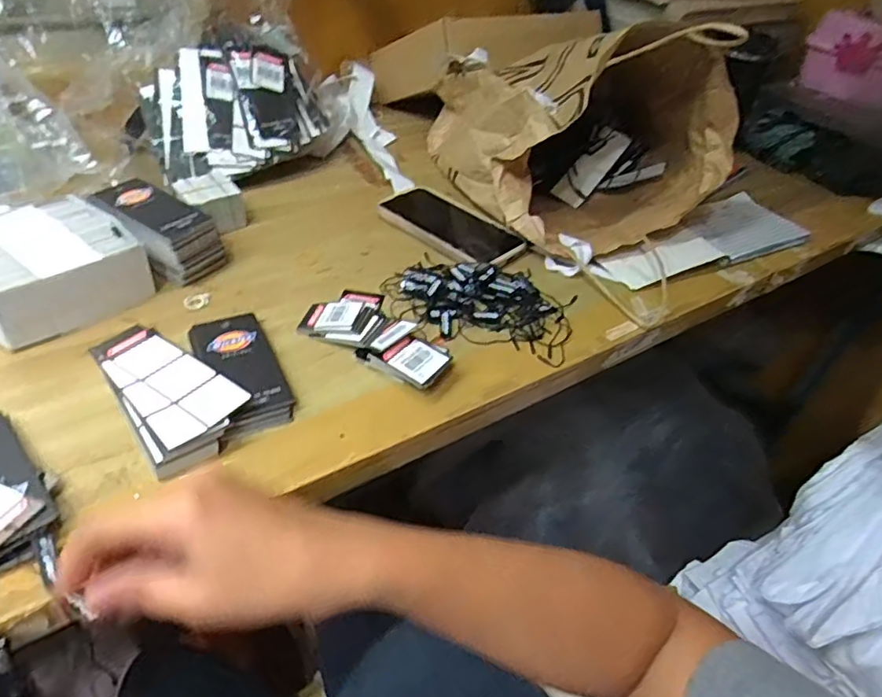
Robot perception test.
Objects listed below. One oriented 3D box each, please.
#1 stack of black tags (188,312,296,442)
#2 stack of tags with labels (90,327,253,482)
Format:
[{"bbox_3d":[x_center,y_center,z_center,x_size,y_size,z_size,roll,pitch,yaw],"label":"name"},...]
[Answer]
[{"bbox_3d":[-0.146,0.011,0.423,0.052,0.024,0.120,-18,48,-24],"label":"stack of black tags"},{"bbox_3d":[-0.185,0.027,0.397,0.065,0.023,0.124,-27,53,-31],"label":"stack of tags with labels"}]

